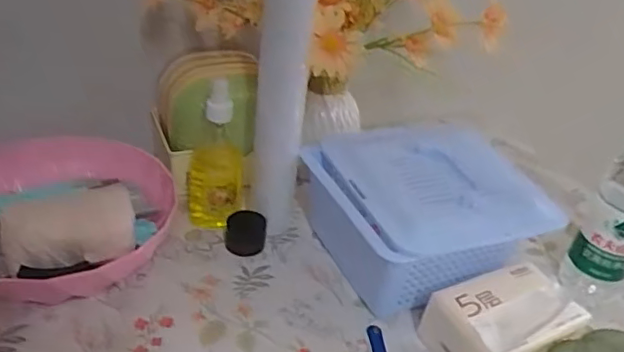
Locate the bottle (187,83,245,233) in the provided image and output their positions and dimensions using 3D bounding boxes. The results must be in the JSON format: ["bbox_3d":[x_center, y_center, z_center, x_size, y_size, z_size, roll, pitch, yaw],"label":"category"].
[{"bbox_3d":[-0.107,-0.021,0.652,0.059,0.179,0.061,-1,34,-12],"label":"bottle"}]

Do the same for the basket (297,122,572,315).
[{"bbox_3d":[0.118,0.046,0.646,0.203,0.121,0.202,-10,37,-23],"label":"basket"}]

